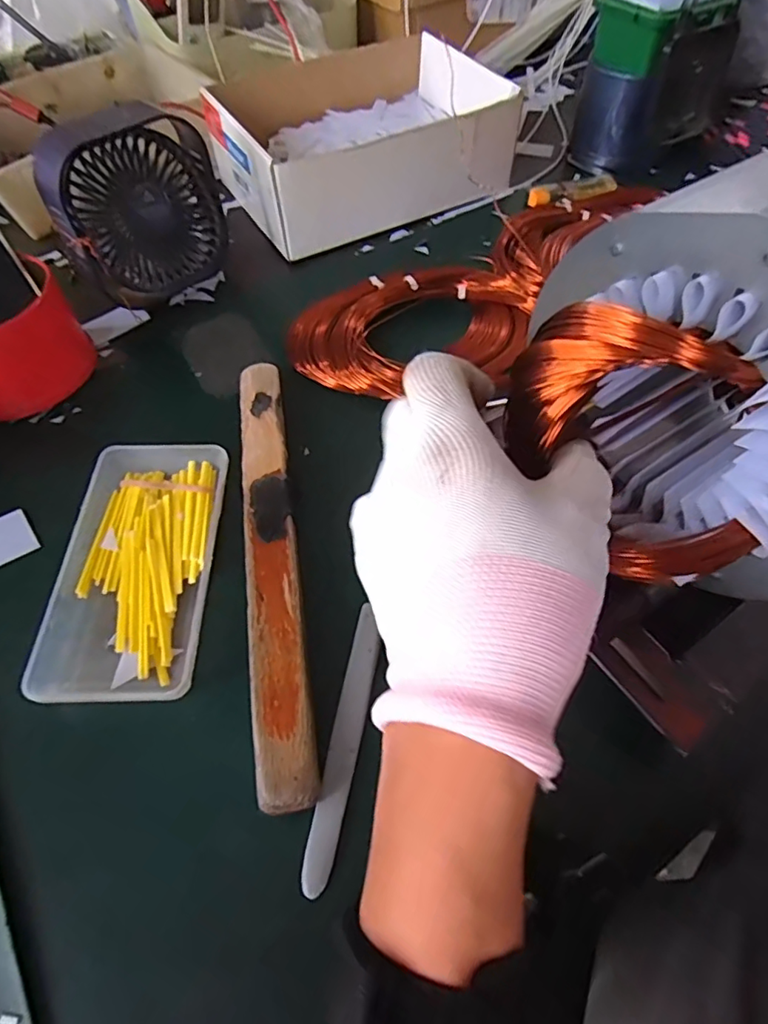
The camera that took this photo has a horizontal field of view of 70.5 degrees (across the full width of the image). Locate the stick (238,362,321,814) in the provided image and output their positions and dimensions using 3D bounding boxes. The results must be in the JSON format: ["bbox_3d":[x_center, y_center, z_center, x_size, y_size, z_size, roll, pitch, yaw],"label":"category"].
[{"bbox_3d":[-0.064,0.014,0.306,0.028,0.011,0.271,-9,59,-5],"label":"stick"}]

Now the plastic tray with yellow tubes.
[{"bbox_3d":[-0.138,0.027,0.307,0.083,0.021,0.155,-1,58,-1],"label":"plastic tray with yellow tubes"}]

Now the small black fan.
[{"bbox_3d":[-0.186,-0.227,0.410,0.061,0.120,0.123,39,66,22],"label":"small black fan"}]

